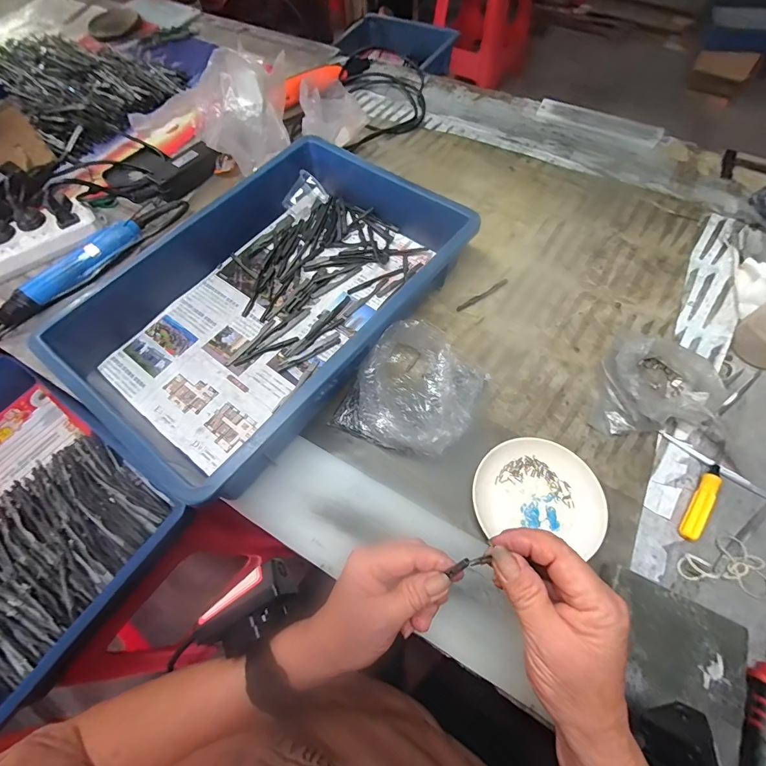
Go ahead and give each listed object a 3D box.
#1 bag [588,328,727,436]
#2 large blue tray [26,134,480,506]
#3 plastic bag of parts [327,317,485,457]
[{"bbox_3d":[0.293,-0.013,0.407,0.140,0.046,0.122,-5,64,0],"label":"bag"},{"bbox_3d":[-0.122,-0.110,0.446,0.286,0.086,0.431,33,70,17],"label":"large blue tray"},{"bbox_3d":[0.034,0.006,0.402,0.124,0.049,0.138,29,69,15],"label":"plastic bag of parts"}]

